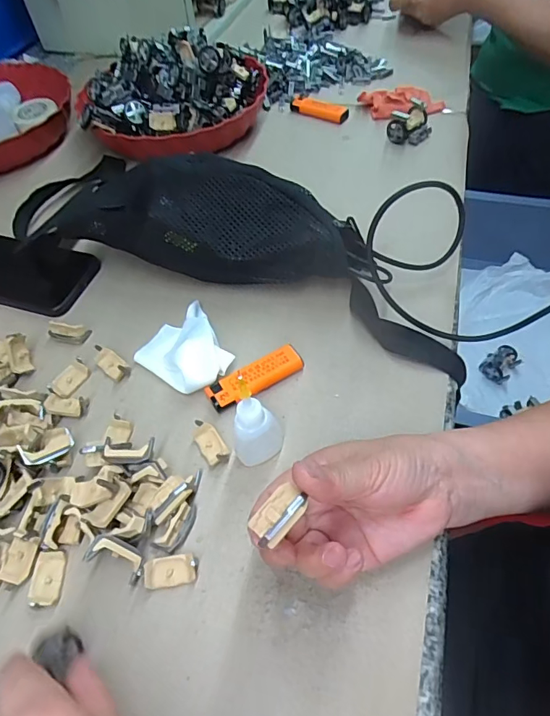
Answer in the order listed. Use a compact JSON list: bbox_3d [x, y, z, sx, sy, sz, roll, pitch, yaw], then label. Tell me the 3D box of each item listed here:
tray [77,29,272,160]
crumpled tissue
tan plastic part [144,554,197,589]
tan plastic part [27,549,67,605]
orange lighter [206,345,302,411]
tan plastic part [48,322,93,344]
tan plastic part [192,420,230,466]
[{"bbox_3d":[-0.137,-0.345,0.605,0.239,0.081,0.206,5,55,8],"label":"tray"},{"bbox_3d":[-0.080,-0.007,0.391,0.068,0.028,0.086,-23,56,-12],"label":"crumpled tissue"},{"bbox_3d":[-0.066,0.136,0.296,0.032,0.012,0.017,-9,54,-2],"label":"tan plastic part"},{"bbox_3d":[-0.146,0.141,0.299,0.019,0.009,0.033,7,52,-18],"label":"tan plastic part"},{"bbox_3d":[-0.016,0.017,0.376,0.079,0.015,0.025,-29,57,-15],"label":"orange lighter"},{"bbox_3d":[-0.188,-0.024,0.419,0.035,0.014,0.014,2,54,6],"label":"tan plastic part"},{"bbox_3d":[-0.047,0.063,0.343,0.016,0.016,0.035,-30,57,-16],"label":"tan plastic part"}]

